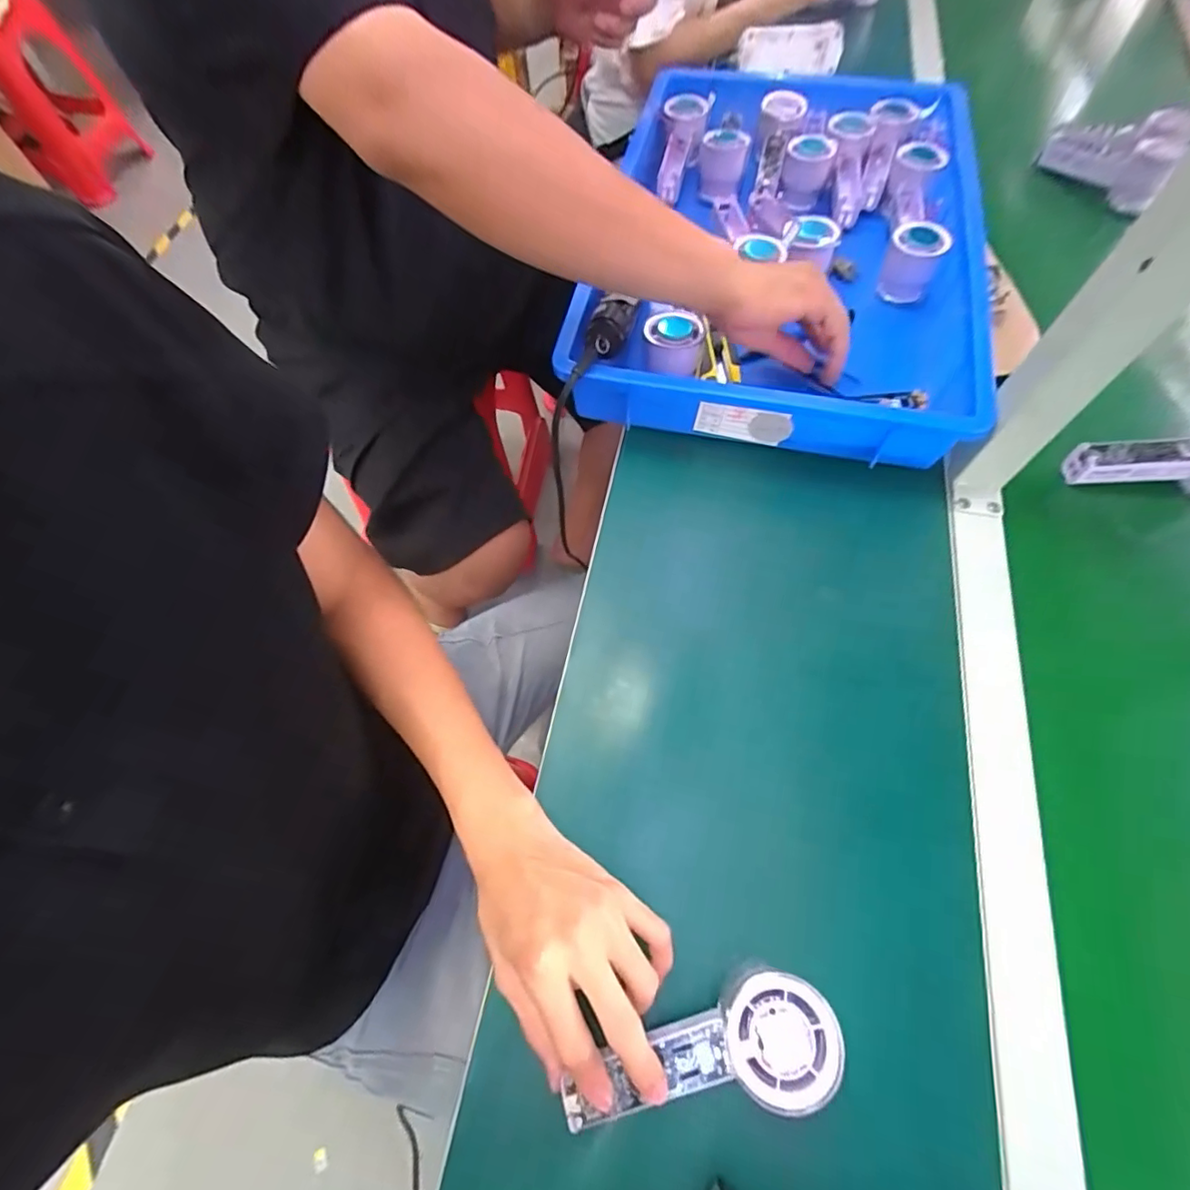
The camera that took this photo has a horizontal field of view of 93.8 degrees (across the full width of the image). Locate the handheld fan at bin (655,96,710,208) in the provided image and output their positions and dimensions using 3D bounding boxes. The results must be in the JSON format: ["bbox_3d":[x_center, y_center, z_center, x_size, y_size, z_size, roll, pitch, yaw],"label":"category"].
[{"bbox_3d":[0.101,-0.552,0.696,0.052,0.052,0.133,12,80,7],"label":"handheld fan at bin"}]

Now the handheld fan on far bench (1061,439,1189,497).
[{"bbox_3d":[0.496,-0.118,0.475,0.143,0.065,0.047,-1,64,1],"label":"handheld fan on far bench"}]

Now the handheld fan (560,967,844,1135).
[{"bbox_3d":[0.055,0.247,0.294,0.146,0.021,0.058,-24,64,9],"label":"handheld fan"}]

